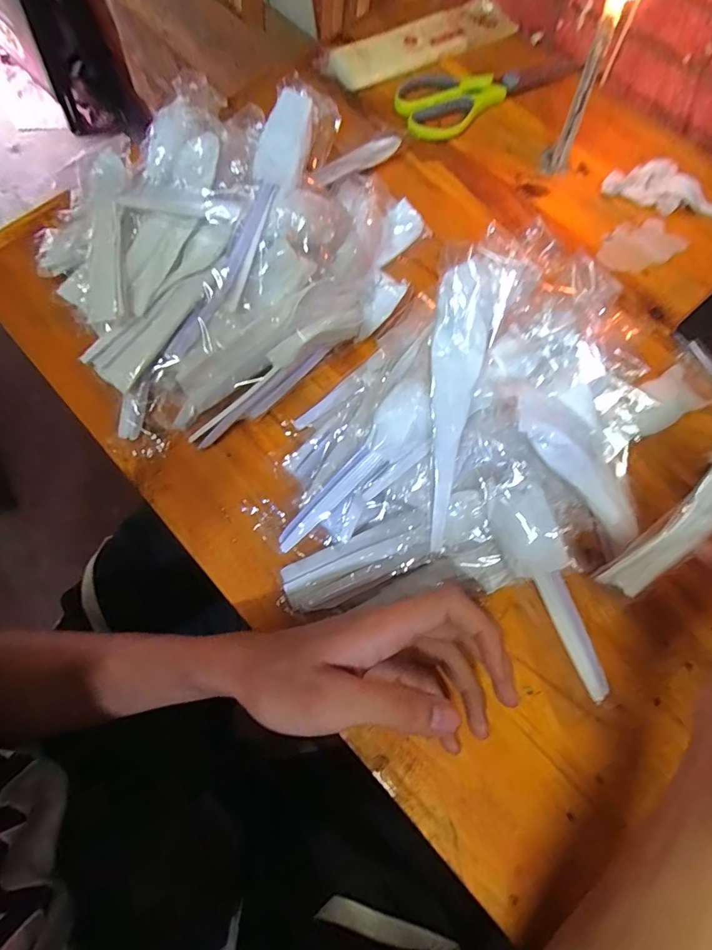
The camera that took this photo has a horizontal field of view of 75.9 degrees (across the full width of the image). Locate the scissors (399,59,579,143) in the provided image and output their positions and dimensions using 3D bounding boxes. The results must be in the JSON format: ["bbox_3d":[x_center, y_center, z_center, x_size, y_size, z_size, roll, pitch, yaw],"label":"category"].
[{"bbox_3d":[0.136,-0.399,0.461,0.212,0.009,0.080,-28,75,-8],"label":"scissors"}]

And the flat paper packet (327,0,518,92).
[{"bbox_3d":[0.072,-0.452,0.476,0.206,0.015,0.055,-31,87,-9],"label":"flat paper packet"}]

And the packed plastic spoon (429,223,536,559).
[{"bbox_3d":[0.063,-0.044,0.279,0.044,0.014,0.181,9,105,3],"label":"packed plastic spoon"}]

